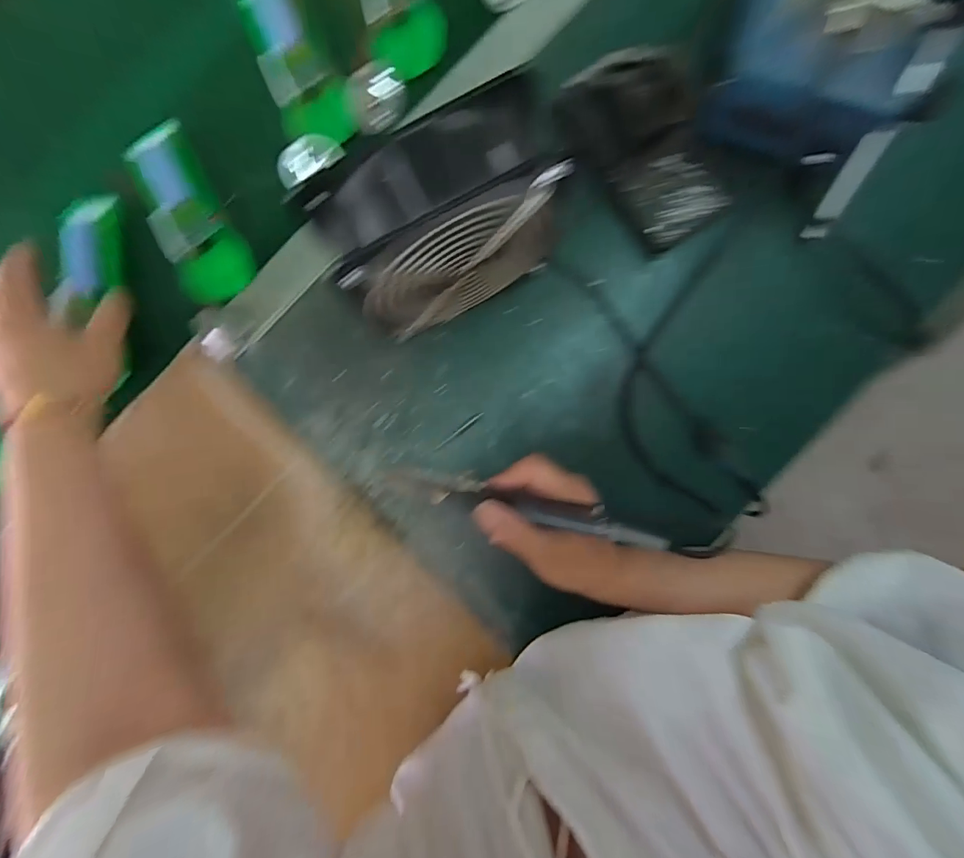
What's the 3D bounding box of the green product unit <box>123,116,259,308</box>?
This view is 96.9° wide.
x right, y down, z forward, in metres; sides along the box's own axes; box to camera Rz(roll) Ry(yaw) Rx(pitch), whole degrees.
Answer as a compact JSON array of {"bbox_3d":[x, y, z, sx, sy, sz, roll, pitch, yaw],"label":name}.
[{"bbox_3d":[-0.251,-0.184,0.374,0.056,0.038,0.152,-24,83,0],"label":"green product unit"}]

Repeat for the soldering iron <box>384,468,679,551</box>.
[{"bbox_3d":[0.018,0.049,0.294,0.203,0.024,0.016,11,84,23],"label":"soldering iron"}]

